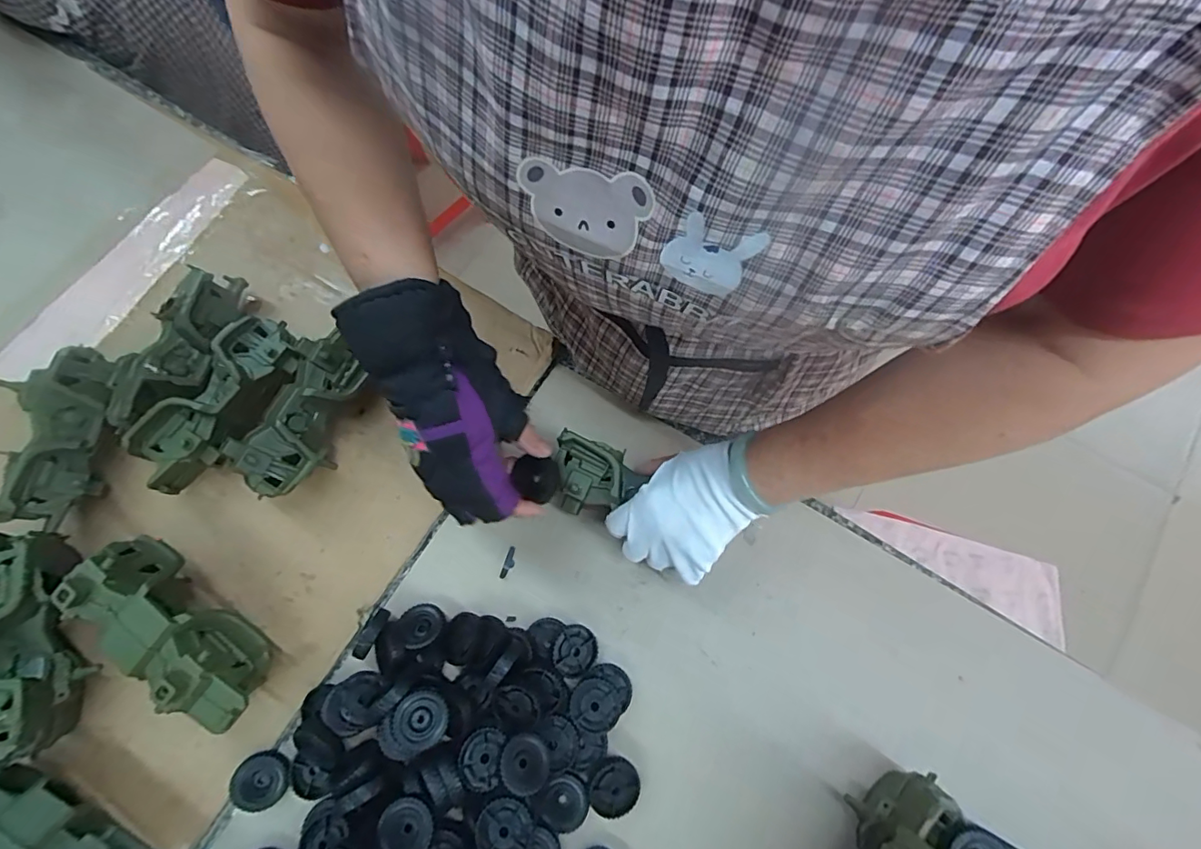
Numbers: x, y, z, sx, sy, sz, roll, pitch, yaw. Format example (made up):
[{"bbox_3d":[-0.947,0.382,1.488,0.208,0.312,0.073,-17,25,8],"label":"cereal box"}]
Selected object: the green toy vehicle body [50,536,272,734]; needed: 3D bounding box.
[{"bbox_3d":[-0.371,0.181,0.445,0.188,0.086,0.080,37,76,12],"label":"green toy vehicle body"}]

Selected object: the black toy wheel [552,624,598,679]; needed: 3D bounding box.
[{"bbox_3d":[-0.023,0.206,0.465,0.039,0.011,0.043,24,77,-11],"label":"black toy wheel"}]

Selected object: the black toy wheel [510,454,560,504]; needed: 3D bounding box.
[{"bbox_3d":[-0.057,0.045,0.444,0.040,0.013,0.034,20,76,-8],"label":"black toy wheel"}]

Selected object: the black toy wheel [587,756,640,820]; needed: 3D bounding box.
[{"bbox_3d":[0.011,0.305,0.430,0.045,0.010,0.041,0,72,1],"label":"black toy wheel"}]

